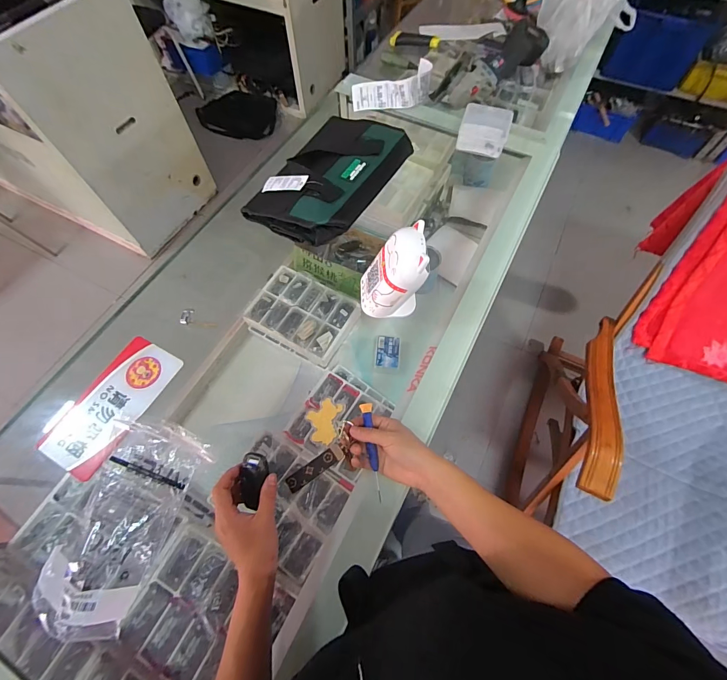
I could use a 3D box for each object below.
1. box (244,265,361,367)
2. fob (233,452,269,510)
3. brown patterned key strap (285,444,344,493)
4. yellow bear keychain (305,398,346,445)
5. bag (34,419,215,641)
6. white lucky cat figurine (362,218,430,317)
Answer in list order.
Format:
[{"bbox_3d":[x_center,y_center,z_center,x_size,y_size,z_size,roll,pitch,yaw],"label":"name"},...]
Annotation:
[{"bbox_3d":[-0.153,-0.059,0.874,0.243,0.069,0.185,27,68,12],"label":"box"},{"bbox_3d":[-0.139,0.175,0.430,0.032,0.016,0.065,12,86,6],"label":"fob"},{"bbox_3d":[-0.065,0.171,0.463,0.081,0.009,0.023,-35,75,-7],"label":"brown patterned key strap"},{"bbox_3d":[-0.058,0.115,0.494,0.050,0.007,0.063,13,65,7],"label":"yellow bear keychain"},{"bbox_3d":[-0.302,0.214,0.431,0.140,0.058,0.222,21,67,10],"label":"bag"},{"bbox_3d":[0.043,-0.100,0.533,0.092,0.128,0.086,-6,65,-2],"label":"white lucky cat figurine"}]

